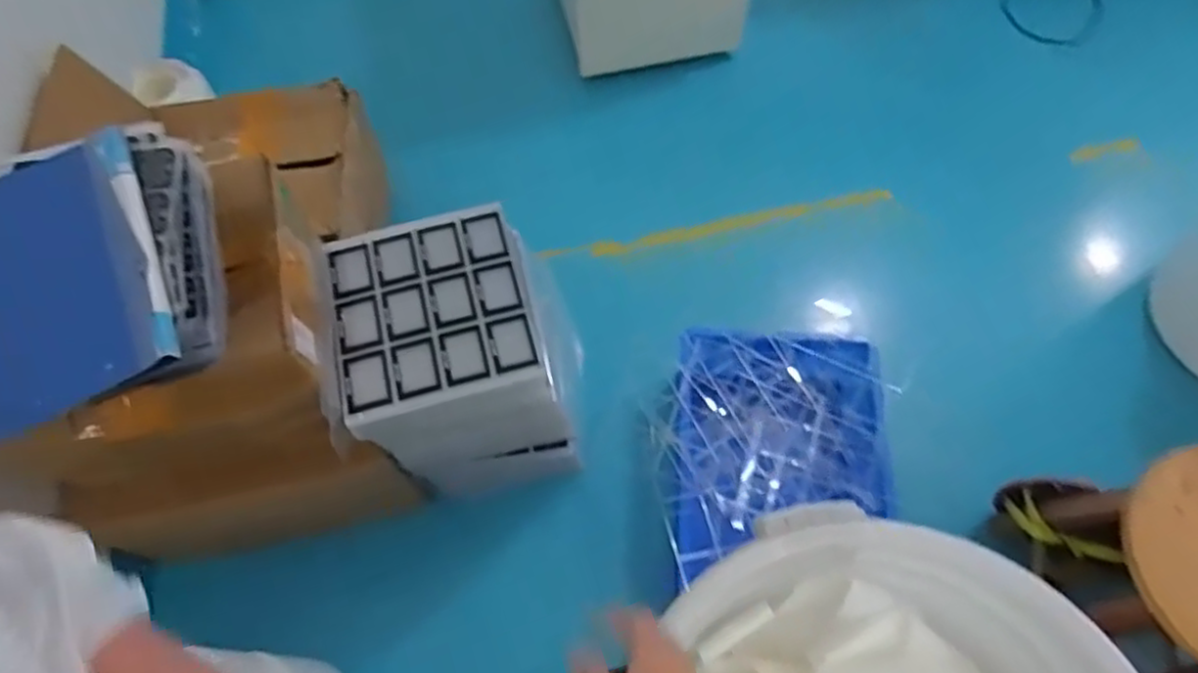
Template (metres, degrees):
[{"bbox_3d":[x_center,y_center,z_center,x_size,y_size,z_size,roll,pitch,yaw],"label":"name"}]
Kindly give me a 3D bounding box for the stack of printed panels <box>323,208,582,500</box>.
[{"bbox_3d":[-0.213,0.040,1.188,0.338,0.363,0.335,-12,64,-4],"label":"stack of printed panels"}]

